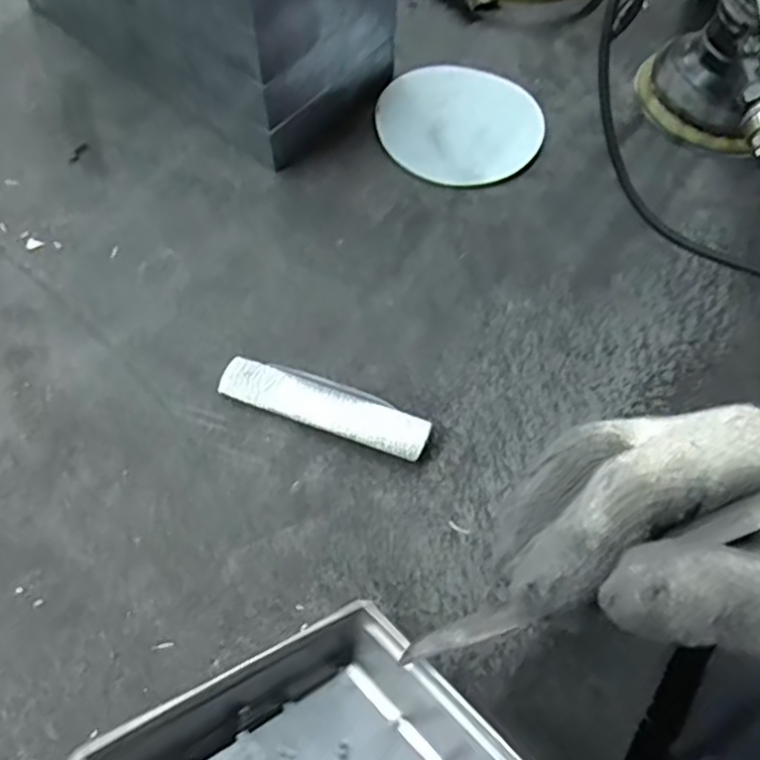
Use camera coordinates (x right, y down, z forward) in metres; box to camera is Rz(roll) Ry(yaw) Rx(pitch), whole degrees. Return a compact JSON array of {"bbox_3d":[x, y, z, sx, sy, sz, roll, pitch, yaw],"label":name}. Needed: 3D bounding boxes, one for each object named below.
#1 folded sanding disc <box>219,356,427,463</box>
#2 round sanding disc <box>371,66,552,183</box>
[{"bbox_3d":[-0.031,0.012,0.356,0.118,0.016,0.029,20,64,8],"label":"folded sanding disc"},{"bbox_3d":[0.057,-0.183,0.461,0.113,0.006,0.107,1,65,-2],"label":"round sanding disc"}]

